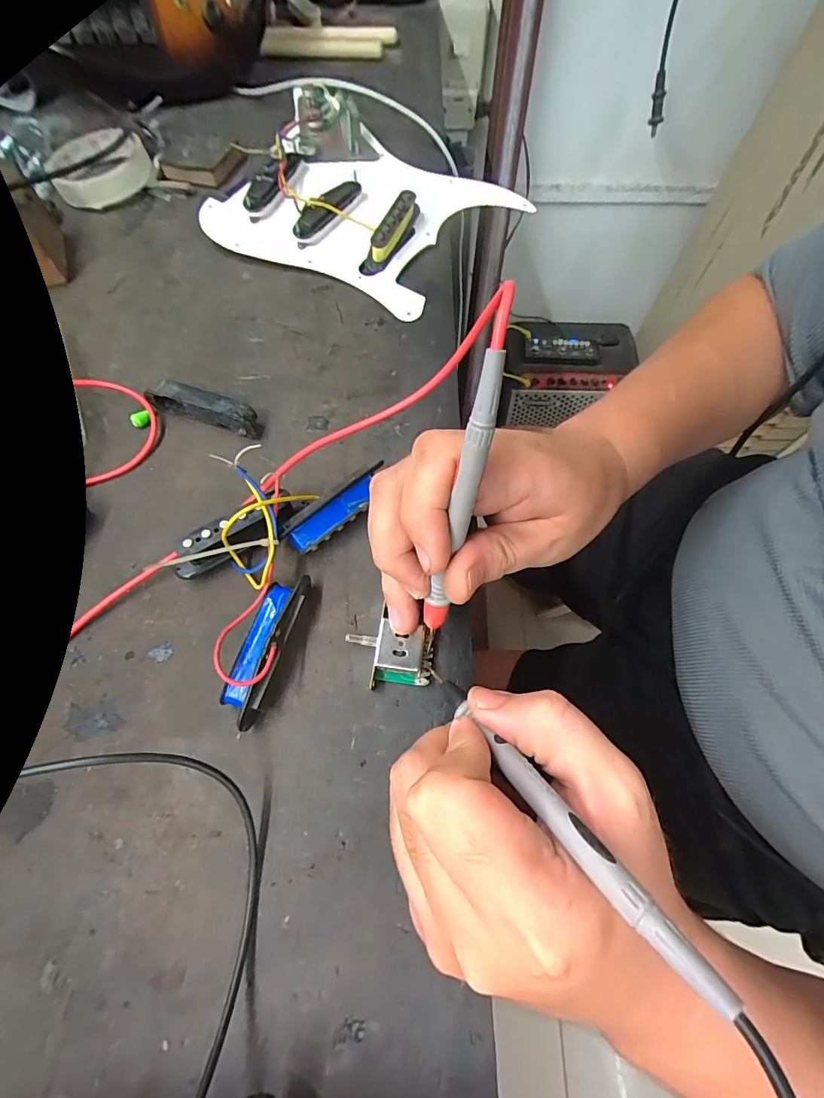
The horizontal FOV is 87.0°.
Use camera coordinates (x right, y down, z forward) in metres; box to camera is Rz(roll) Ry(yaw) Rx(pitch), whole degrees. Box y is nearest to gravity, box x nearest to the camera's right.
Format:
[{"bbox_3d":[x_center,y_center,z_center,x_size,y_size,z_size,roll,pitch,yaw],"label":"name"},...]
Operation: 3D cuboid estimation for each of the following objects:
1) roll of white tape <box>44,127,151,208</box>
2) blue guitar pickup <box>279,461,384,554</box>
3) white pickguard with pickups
[{"bbox_3d":[-0.278,-0.339,0.387,0.079,0.026,0.085,0,66,0],"label":"roll of white tape"},{"bbox_3d":[-0.042,-0.022,0.255,0.068,0.021,0.021,-34,71,-13],"label":"blue guitar pickup"},{"bbox_3d":[-0.049,-0.304,0.368,0.241,0.034,0.210,32,70,13],"label":"white pickguard with pickups"}]

